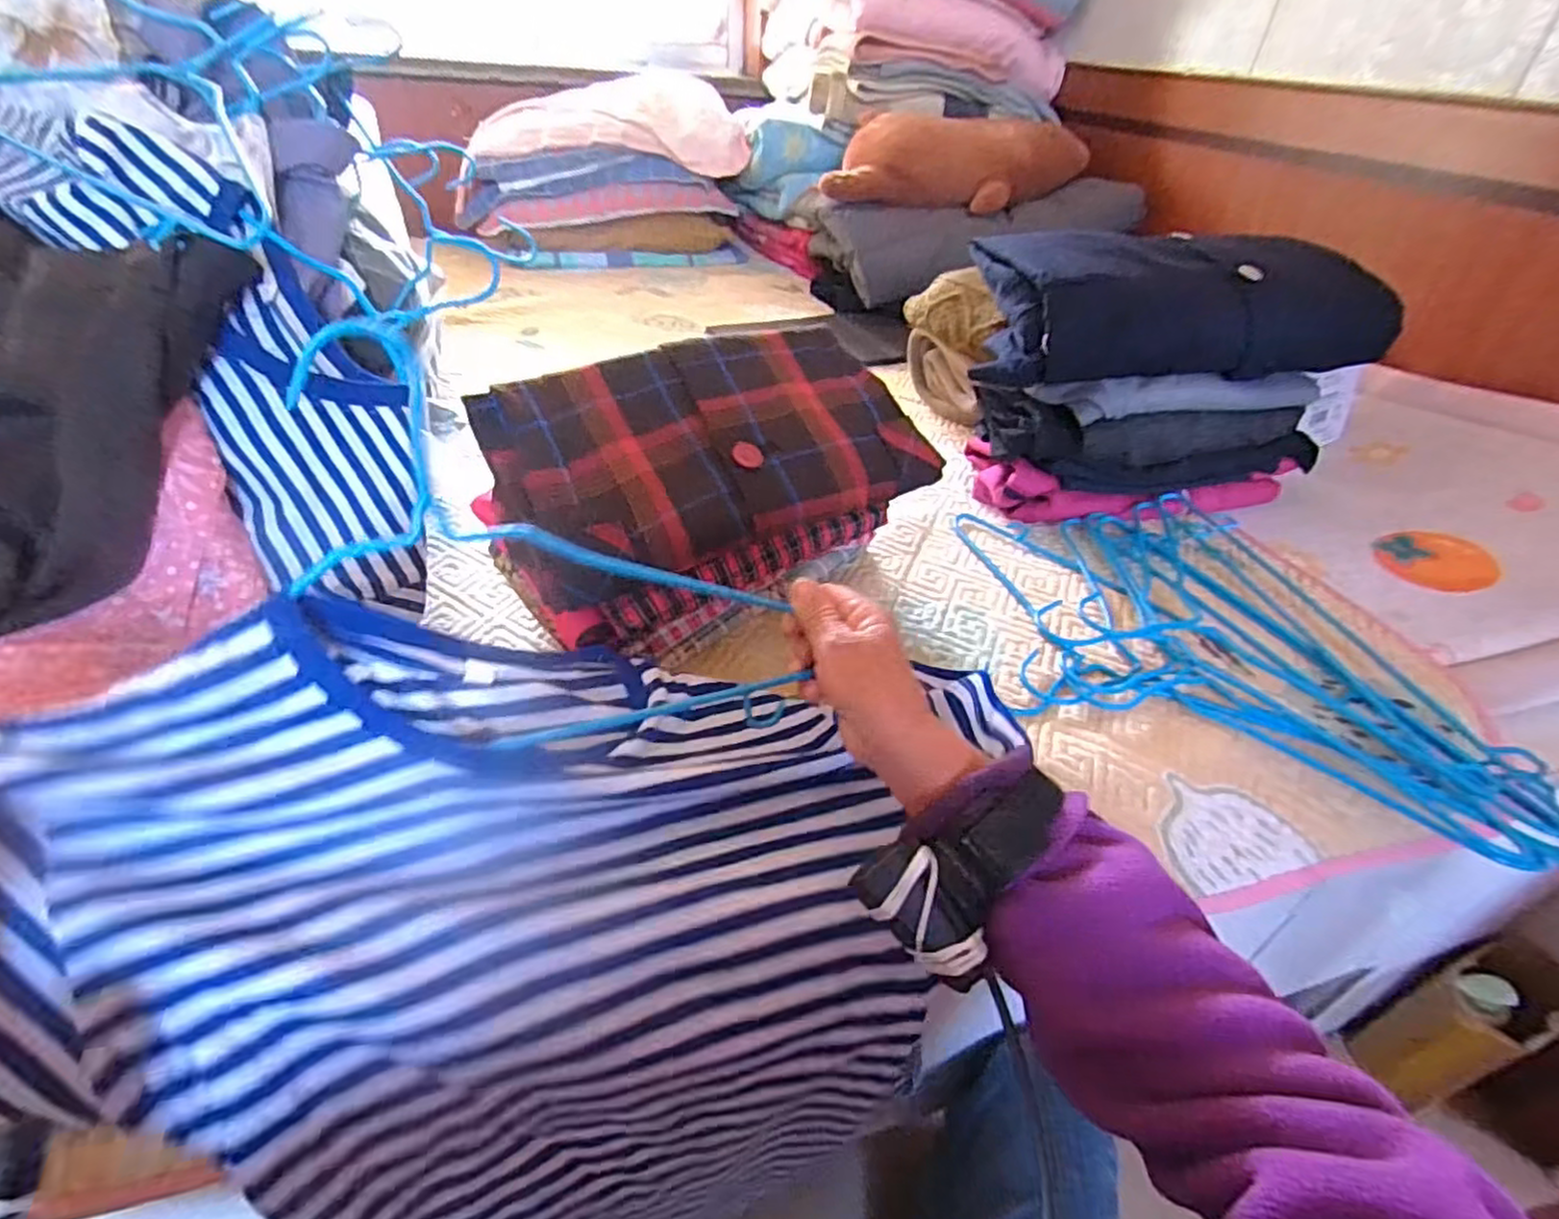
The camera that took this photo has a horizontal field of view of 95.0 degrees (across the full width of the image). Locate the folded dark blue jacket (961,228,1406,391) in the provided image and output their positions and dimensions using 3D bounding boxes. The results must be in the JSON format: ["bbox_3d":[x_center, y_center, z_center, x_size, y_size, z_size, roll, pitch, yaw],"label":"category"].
[{"bbox_3d":[0.377,-0.305,0.717,0.379,0.104,0.204,-3,39,-9],"label":"folded dark blue jacket"}]

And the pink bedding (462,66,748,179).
[{"bbox_3d":[-0.373,-1.054,1.534,0.596,0.145,0.284,1,38,-4],"label":"pink bedding"}]

